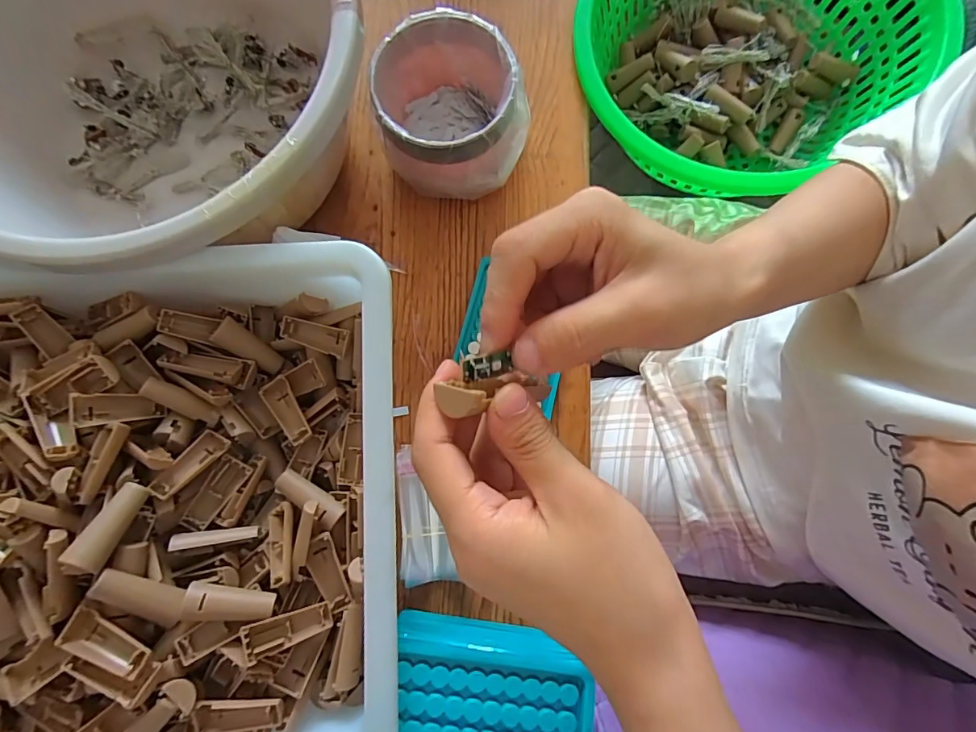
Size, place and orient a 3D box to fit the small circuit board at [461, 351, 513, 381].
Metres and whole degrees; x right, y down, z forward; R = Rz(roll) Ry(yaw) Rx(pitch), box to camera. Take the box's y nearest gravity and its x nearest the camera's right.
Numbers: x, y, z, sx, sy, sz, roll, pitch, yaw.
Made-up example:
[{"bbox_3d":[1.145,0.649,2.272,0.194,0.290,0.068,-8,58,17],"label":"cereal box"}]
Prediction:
[{"bbox_3d":[0.000,0.000,0.165,0.021,0.005,0.008,-8,77,-36],"label":"small circuit board"}]

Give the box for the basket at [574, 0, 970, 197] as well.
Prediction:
[{"bbox_3d":[0.243,-0.319,0.478,0.312,0.120,0.296,-38,81,-6],"label":"basket"}]

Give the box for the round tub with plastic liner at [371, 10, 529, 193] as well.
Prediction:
[{"bbox_3d":[-0.033,-0.218,0.406,0.116,0.088,0.115,-6,80,0],"label":"round tub with plastic liner"}]

